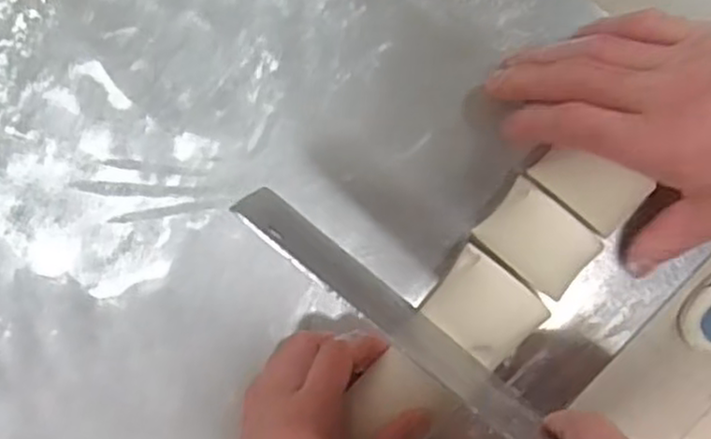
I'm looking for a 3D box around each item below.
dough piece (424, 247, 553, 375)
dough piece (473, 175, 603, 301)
[{"bbox_3d":[0.068,0.046,0.390,0.052,0.037,0.044,39,95,4],"label":"dough piece"},{"bbox_3d":[0.097,0.010,0.390,0.054,0.032,0.039,41,95,4],"label":"dough piece"}]

